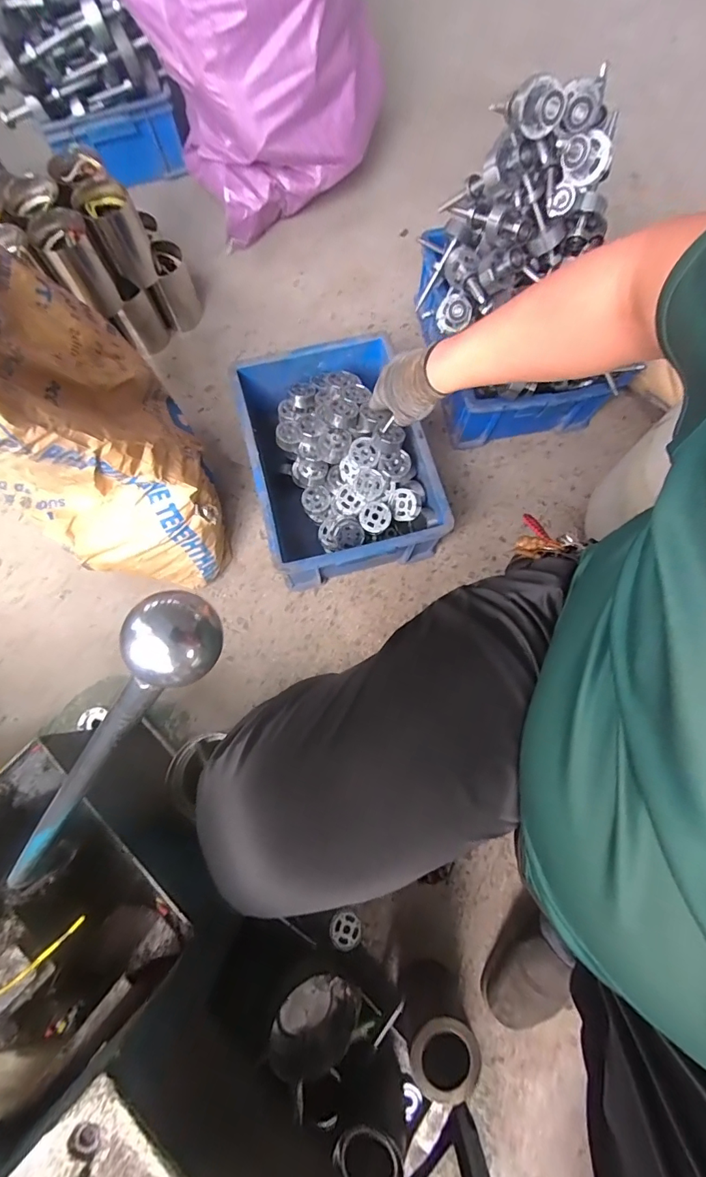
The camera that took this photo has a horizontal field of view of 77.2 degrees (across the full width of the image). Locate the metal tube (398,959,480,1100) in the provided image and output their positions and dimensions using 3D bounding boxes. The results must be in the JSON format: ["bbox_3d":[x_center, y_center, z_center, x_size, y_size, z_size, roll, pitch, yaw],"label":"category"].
[{"bbox_3d":[0.114,0.595,0.609,0.088,0.132,0.091,0,76,0],"label":"metal tube"}]

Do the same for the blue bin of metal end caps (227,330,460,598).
[{"bbox_3d":[-0.026,-0.229,0.807,0.294,0.158,0.405,-15,76,-3],"label":"blue bin of metal end caps"}]

